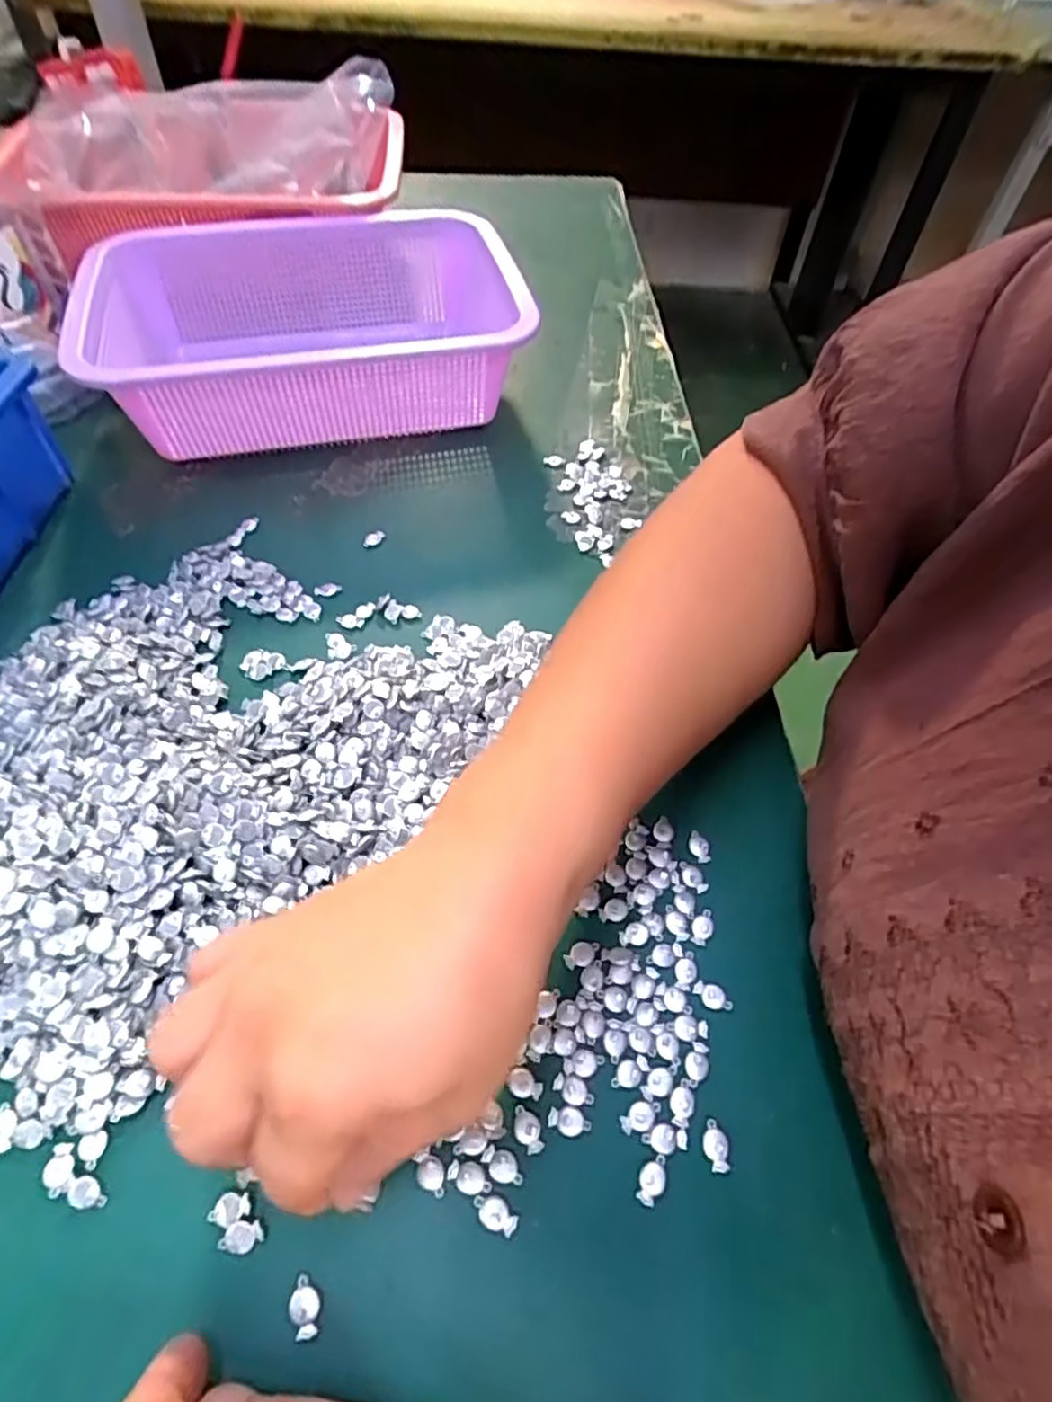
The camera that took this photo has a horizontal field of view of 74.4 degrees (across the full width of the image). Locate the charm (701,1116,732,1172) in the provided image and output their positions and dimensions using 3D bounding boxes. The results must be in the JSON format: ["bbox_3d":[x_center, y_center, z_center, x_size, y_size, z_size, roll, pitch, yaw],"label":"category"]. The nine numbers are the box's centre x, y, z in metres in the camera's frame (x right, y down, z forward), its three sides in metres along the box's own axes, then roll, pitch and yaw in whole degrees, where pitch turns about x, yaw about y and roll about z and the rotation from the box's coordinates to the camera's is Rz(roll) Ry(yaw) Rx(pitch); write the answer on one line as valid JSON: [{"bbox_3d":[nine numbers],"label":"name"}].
[{"bbox_3d":[0.062,0.144,0.226,0.008,0.004,0.014,3,54,1],"label":"charm"}]

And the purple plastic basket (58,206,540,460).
[{"bbox_3d":[-0.139,-0.240,0.461,0.249,0.079,0.195,-10,55,-9],"label":"purple plastic basket"}]

